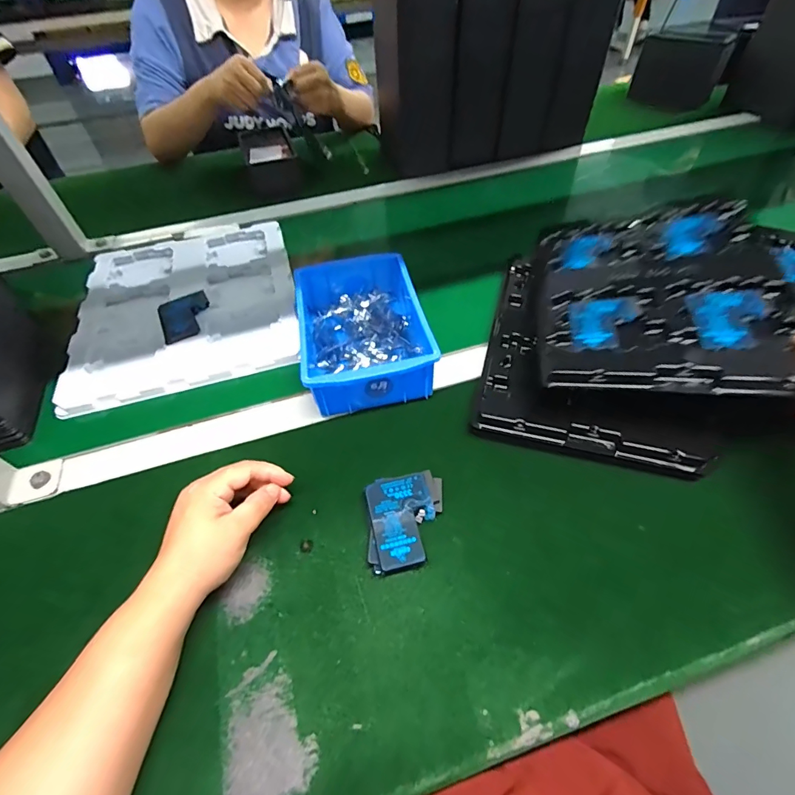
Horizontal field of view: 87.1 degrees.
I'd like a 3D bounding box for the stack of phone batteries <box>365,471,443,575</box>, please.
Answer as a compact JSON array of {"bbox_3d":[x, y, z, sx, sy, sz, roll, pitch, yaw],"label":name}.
[{"bbox_3d":[0.008,0.104,0.352,0.065,0.016,0.078,-6,51,-1],"label":"stack of phone batteries"}]

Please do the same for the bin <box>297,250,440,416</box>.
[{"bbox_3d":[-0.040,-0.078,0.468,0.127,0.061,0.191,-12,51,-5],"label":"bin"}]

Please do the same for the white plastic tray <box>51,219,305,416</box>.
[{"bbox_3d":[-0.282,-0.133,0.564,0.269,0.024,0.318,-14,52,-7],"label":"white plastic tray"}]

